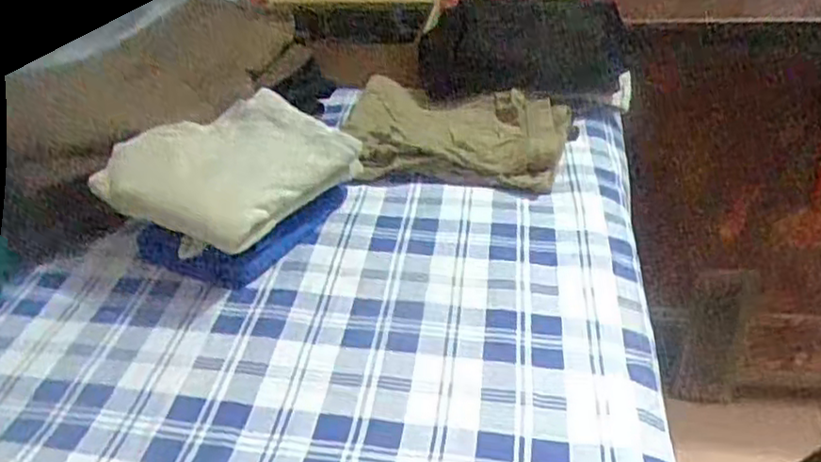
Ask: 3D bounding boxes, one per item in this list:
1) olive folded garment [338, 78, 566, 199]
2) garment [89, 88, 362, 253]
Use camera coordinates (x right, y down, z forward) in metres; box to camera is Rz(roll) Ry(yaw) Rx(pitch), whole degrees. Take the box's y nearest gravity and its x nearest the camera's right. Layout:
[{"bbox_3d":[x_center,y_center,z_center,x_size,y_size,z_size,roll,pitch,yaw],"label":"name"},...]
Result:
[{"bbox_3d":[0.058,-0.139,1.053,0.332,0.067,0.228,6,34,15],"label":"olive folded garment"},{"bbox_3d":[-0.219,-0.079,0.853,0.211,0.069,0.246,21,41,31],"label":"garment"}]

